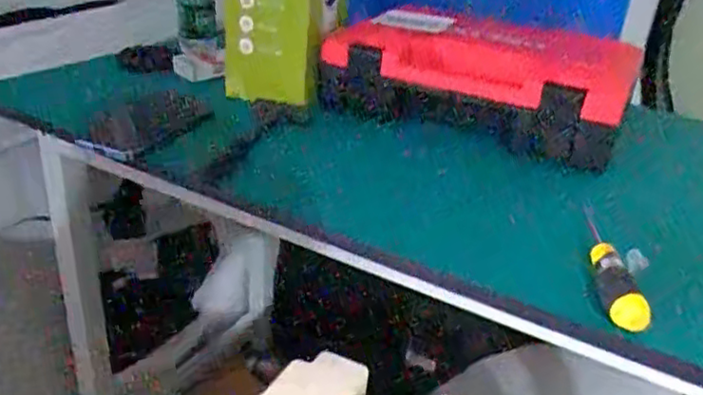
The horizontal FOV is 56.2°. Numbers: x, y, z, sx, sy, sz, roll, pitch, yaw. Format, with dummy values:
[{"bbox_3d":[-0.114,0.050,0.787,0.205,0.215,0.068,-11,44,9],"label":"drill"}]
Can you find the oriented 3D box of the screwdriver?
[{"bbox_3d":[0.214,0.054,0.535,0.033,0.024,0.147,9,28,9],"label":"screwdriver"}]

